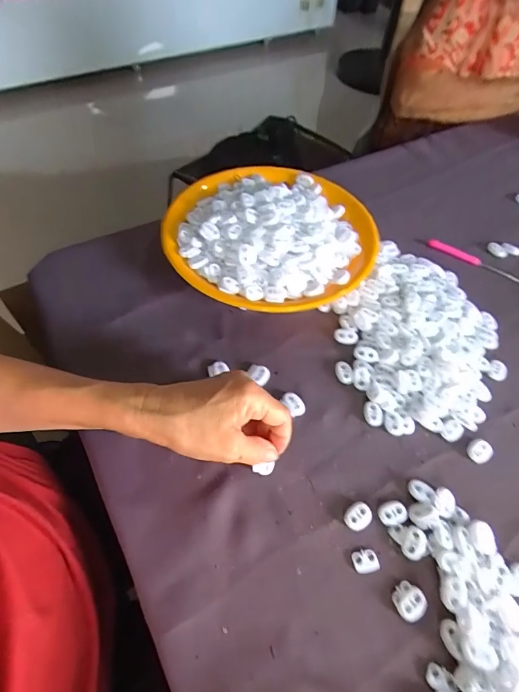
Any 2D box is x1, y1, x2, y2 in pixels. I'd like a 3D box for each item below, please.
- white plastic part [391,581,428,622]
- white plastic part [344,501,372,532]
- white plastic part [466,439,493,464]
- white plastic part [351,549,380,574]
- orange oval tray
[{"bbox_3d":[0.108,0.184,0.285,0.022,0.005,0.023,1,54,-2],"label":"white plastic part"},{"bbox_3d":[0.079,0.136,0.317,0.023,0.004,0.018,-29,61,-22],"label":"white plastic part"},{"bbox_3d":[0.196,0.093,0.353,0.023,0.006,0.020,-22,58,-18],"label":"white plastic part"},{"bbox_3d":[0.081,0.162,0.299,0.020,0.004,0.016,-7,55,-8],"label":"white plastic part"},{"bbox_3d":[0.014,-0.131,0.462,0.236,0.057,0.241,23,56,13],"label":"orange oval tray"}]

